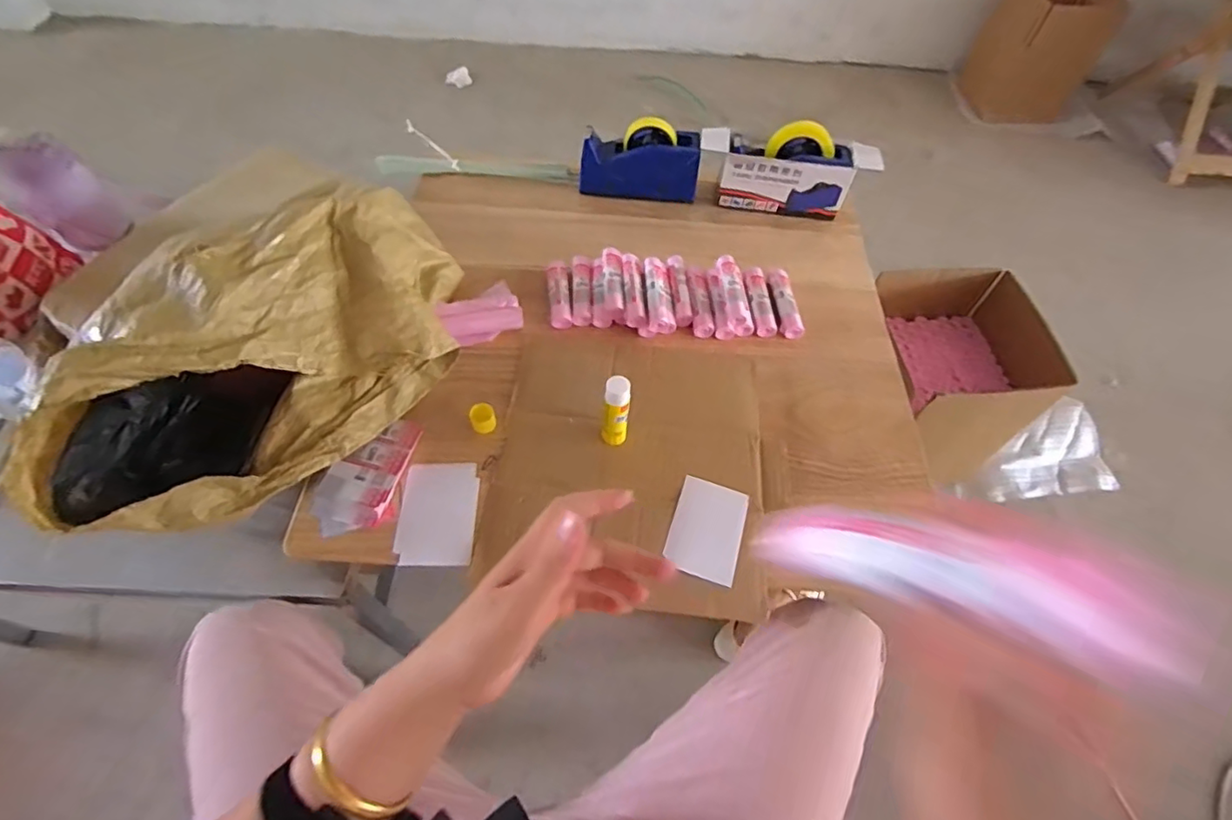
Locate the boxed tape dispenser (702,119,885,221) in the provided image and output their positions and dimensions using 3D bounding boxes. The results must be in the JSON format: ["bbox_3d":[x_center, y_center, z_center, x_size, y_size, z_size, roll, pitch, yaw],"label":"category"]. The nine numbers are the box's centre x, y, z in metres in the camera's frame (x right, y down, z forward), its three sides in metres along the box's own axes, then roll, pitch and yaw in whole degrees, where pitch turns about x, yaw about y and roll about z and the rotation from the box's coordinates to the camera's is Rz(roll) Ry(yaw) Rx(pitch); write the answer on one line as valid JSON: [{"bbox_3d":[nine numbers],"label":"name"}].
[{"bbox_3d":[0.287,-0.405,0.988,0.289,0.120,0.071,9,56,3],"label":"boxed tape dispenser"}]

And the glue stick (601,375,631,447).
[{"bbox_3d":[0.000,0.006,0.707,0.031,0.115,0.029,9,56,3],"label":"glue stick"}]

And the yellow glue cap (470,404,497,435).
[{"bbox_3d":[-0.170,0.011,0.751,0.030,0.032,0.028,1,56,-2],"label":"yellow glue cap"}]

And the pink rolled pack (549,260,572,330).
[{"bbox_3d":[-0.084,-0.176,0.880,0.031,0.019,0.129,-4,57,-5],"label":"pink rolled pack"}]

